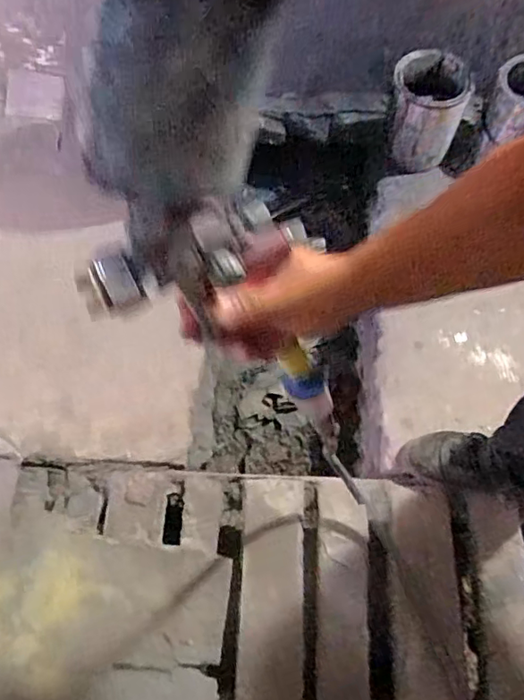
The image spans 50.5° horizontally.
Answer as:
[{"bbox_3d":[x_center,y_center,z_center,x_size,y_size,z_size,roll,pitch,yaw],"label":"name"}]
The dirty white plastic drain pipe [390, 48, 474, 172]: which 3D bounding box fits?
[{"bbox_3d":[0.364,-0.542,1.247,0.169,0.177,0.199,14,68,5],"label":"dirty white plastic drain pipe"}]

